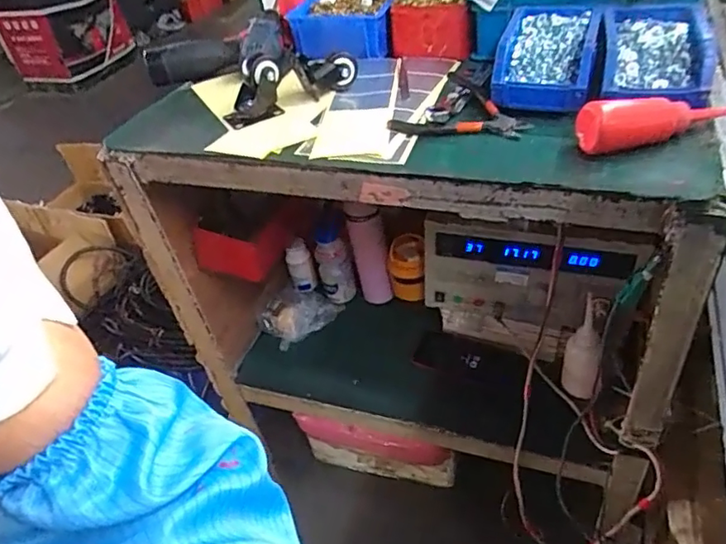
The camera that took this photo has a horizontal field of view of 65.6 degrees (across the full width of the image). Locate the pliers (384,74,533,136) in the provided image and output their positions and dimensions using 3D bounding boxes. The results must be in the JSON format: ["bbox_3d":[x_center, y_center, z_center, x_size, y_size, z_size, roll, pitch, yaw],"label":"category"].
[{"bbox_3d":[0.120,-0.182,0.633,0.133,0.025,0.124,23,50,33],"label":"pliers"}]

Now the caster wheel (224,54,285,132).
[{"bbox_3d":[-0.139,-0.224,0.698,0.081,0.063,0.062,-13,40,-3],"label":"caster wheel"}]

